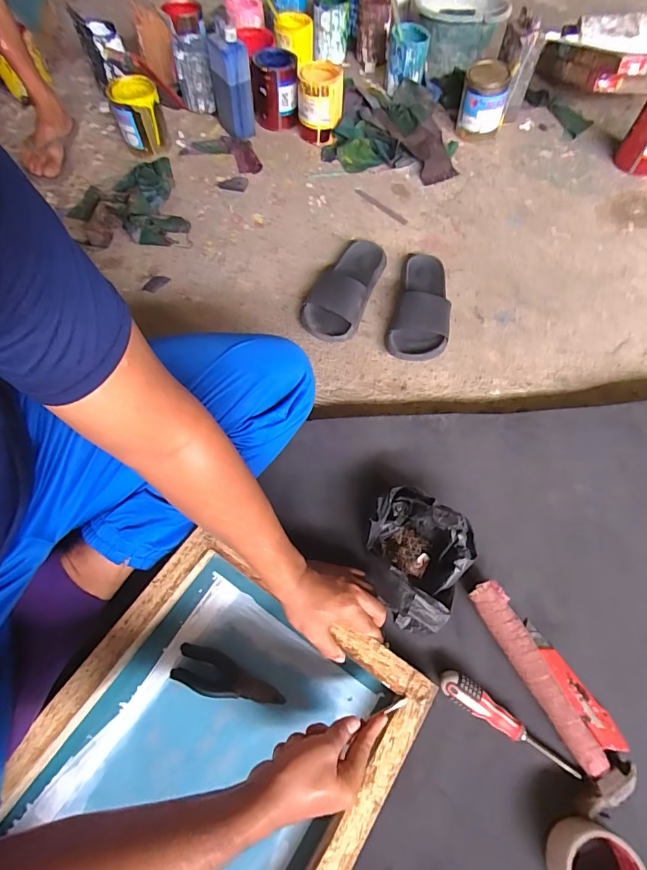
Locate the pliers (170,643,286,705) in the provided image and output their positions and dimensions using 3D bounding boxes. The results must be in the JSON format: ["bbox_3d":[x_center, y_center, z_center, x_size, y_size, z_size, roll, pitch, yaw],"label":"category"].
[{"bbox_3d":[-0.123,0.318,0.551,0.142,0.020,0.048,22,66,10],"label":"pliers"}]

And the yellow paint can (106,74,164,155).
[{"bbox_3d":[-0.425,-0.740,0.989,0.106,0.117,0.111,-17,65,-8],"label":"yellow paint can"}]

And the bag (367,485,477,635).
[{"bbox_3d":[0.119,0.163,0.578,0.141,0.108,0.169,30,67,14],"label":"bag"}]

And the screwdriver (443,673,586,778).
[{"bbox_3d":[0.227,0.357,0.529,0.181,0.029,0.033,32,68,15],"label":"screwdriver"}]

